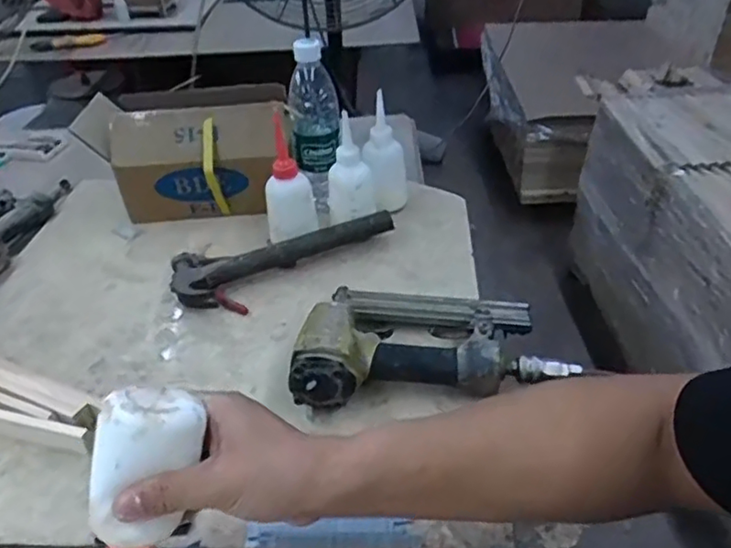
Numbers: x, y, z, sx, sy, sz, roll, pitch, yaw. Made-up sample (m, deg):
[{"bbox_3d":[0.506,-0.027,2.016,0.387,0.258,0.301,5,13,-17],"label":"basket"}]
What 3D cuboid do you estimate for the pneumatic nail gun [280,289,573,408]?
[{"bbox_3d":[0.059,0.060,0.624,0.262,0.066,0.153,-3,38,-3],"label":"pneumatic nail gun"}]

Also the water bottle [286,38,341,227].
[{"bbox_3d":[-0.070,-0.183,0.806,0.071,0.221,0.066,2,37,6],"label":"water bottle"}]

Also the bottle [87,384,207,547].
[{"bbox_3d":[-0.151,0.156,0.399,0.054,0.159,0.051,17,9,21],"label":"bottle"}]

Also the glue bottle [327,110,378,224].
[{"bbox_3d":[-0.016,-0.122,0.773,0.059,0.123,0.047,22,43,29],"label":"glue bottle"}]

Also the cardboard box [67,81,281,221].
[{"bbox_3d":[-0.247,-0.165,0.864,0.269,0.154,0.135,-1,36,2],"label":"cardboard box"}]

